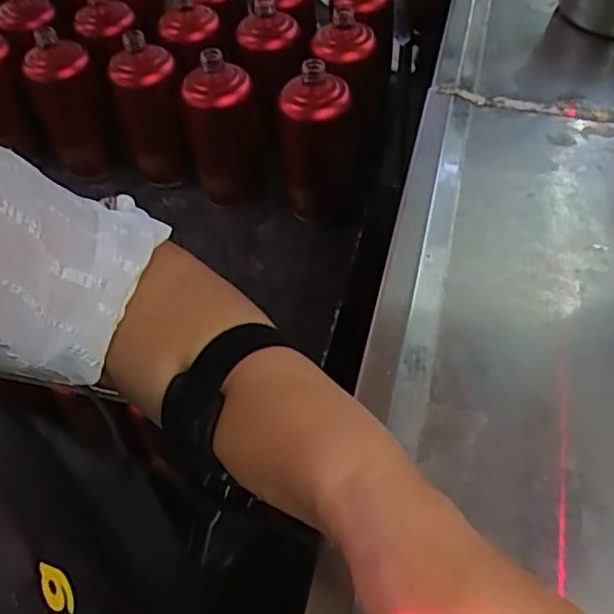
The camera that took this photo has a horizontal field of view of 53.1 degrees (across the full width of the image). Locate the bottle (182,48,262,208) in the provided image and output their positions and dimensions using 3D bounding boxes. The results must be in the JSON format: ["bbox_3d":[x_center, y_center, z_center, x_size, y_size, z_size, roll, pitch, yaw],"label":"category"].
[{"bbox_3d":[-0.095,-0.195,0.701,0.072,0.174,0.063,-17,51,-8],"label":"bottle"}]

